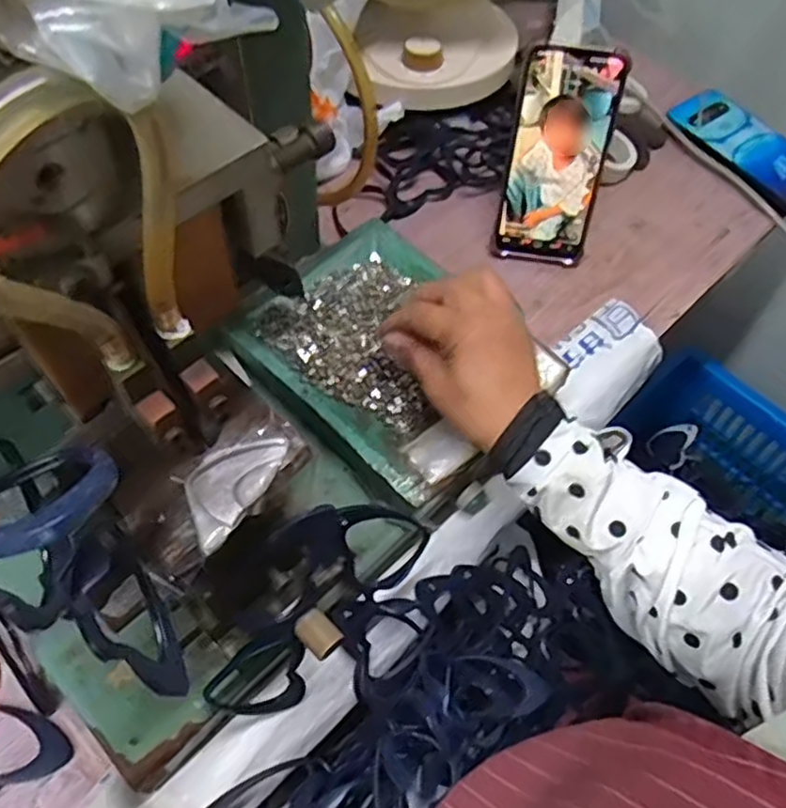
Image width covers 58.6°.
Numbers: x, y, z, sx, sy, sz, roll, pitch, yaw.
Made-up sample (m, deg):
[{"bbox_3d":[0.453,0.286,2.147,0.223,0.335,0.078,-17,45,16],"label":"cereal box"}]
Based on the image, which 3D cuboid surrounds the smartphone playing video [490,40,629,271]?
[{"bbox_3d":[0.131,-0.195,0.568,0.076,0.166,0.011,8,33,1],"label":"smartphone playing video"}]

